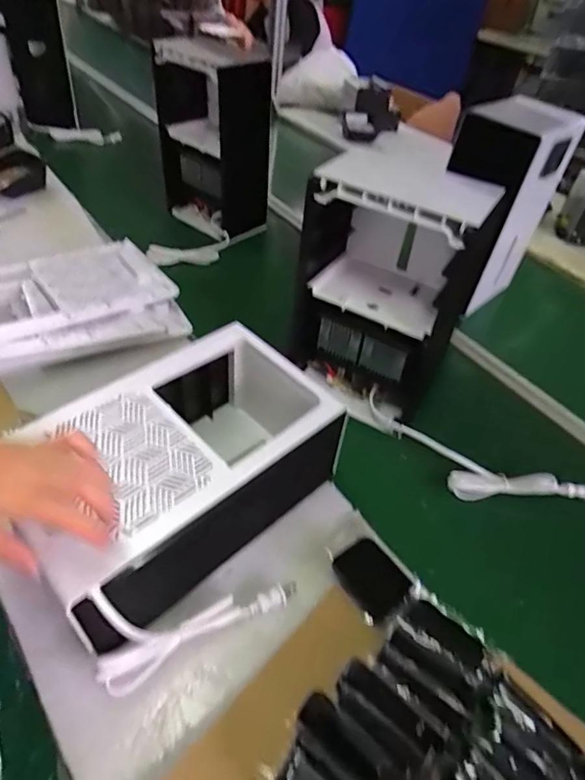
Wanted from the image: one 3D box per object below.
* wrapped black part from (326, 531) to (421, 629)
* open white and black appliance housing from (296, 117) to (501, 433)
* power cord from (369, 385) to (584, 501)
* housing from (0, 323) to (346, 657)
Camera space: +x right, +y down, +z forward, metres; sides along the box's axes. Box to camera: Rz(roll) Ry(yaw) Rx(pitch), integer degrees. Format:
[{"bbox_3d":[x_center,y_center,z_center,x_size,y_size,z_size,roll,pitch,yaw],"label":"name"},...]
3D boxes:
[{"bbox_3d":[0.087,0.203,0.560,0.075,0.051,0.104,-28,54,-30],"label":"wrapped black part"},{"bbox_3d":[0.128,-0.130,0.730,0.214,0.342,0.150,27,48,19],"label":"open white and black appliance housing"},{"bbox_3d":[0.252,0.102,0.721,0.344,0.027,0.104,25,47,18],"label":"power cord"},{"bbox_3d":[-0.129,0.094,0.591,0.215,0.157,0.347,34,50,25],"label":"housing"}]

